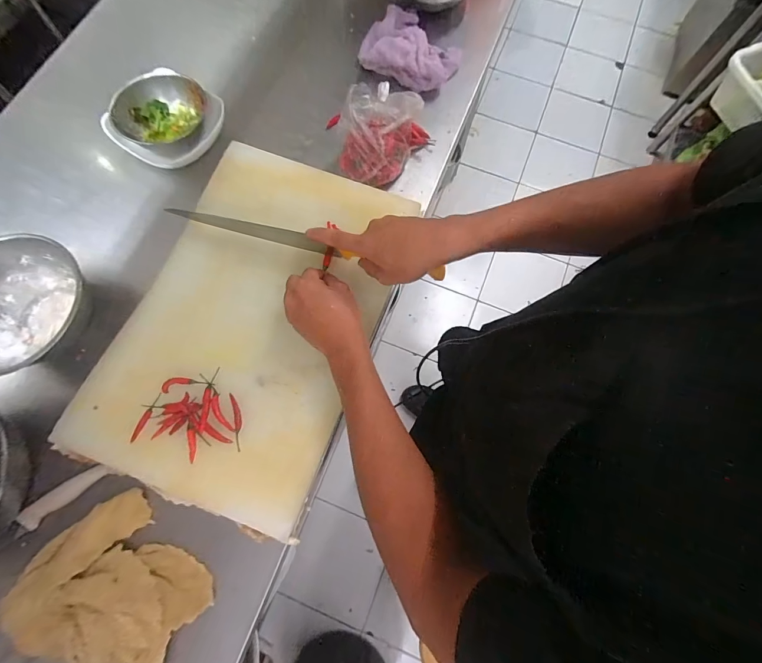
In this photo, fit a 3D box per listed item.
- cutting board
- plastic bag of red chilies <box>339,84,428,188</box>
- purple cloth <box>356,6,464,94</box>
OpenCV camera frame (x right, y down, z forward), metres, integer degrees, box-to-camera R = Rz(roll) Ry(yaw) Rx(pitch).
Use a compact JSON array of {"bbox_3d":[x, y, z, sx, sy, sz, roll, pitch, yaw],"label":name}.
[{"bbox_3d":[-0.160,-0.025,0.458,0.296,0.035,0.444,21,75,4],"label":"cutting board"},{"bbox_3d":[0.005,-0.292,0.523,0.123,0.106,0.113,7,74,1],"label":"plastic bag of red chilies"},{"bbox_3d":[0.057,-0.490,0.615,0.152,0.045,0.135,29,75,6],"label":"purple cloth"}]

